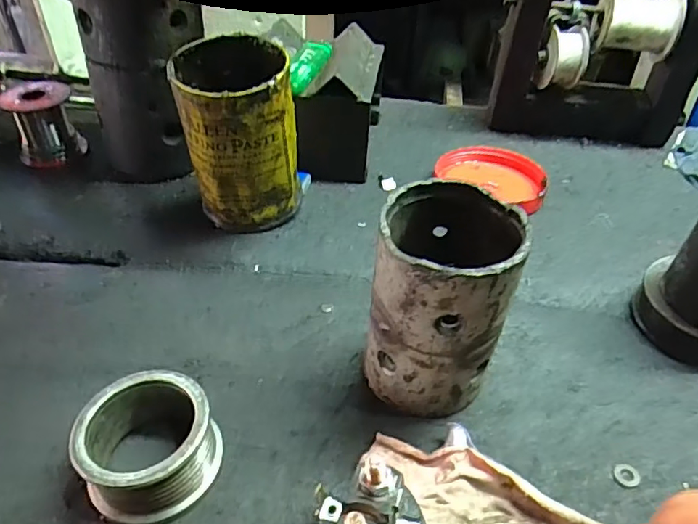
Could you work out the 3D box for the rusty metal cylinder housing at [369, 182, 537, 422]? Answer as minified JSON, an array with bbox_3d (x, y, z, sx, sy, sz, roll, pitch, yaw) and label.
[{"bbox_3d":[0.046,0.023,0.279,0.065,0.108,0.065,13,40,13],"label":"rusty metal cylinder housing"}]

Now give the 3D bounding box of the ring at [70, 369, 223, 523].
[{"bbox_3d":[-0.094,0.086,0.263,0.061,0.034,0.059,1,39,-1],"label":"ring"}]

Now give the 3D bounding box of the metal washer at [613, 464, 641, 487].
[{"bbox_3d":[0.137,0.105,0.273,0.012,0.004,0.012,2,47,7],"label":"metal washer"}]

